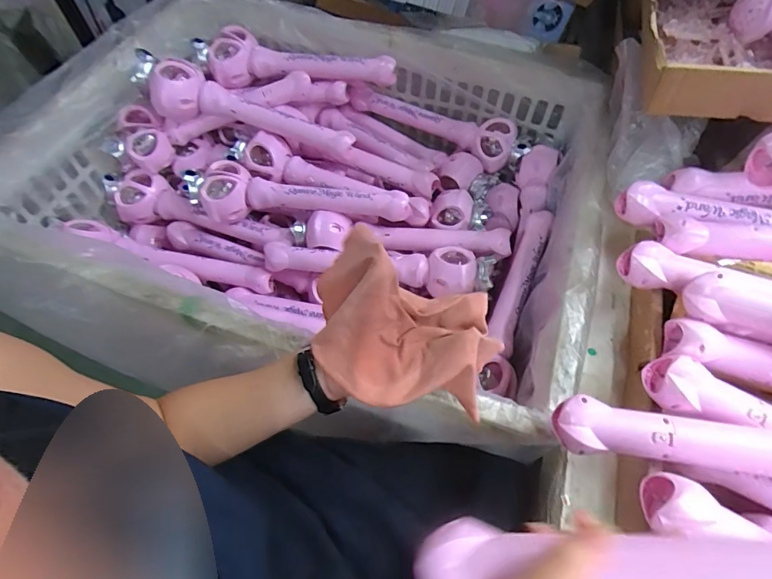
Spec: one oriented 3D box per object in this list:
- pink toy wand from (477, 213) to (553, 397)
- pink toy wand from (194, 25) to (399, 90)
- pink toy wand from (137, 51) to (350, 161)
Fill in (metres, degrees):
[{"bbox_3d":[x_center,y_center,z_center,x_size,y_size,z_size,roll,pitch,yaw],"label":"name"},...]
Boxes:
[{"bbox_3d":[0.189,0.007,0.645,0.060,0.042,0.313,17,60,9],"label":"pink toy wand"},{"bbox_3d":[-0.159,-0.399,0.753,0.348,0.073,0.064,4,59,1],"label":"pink toy wand"},{"bbox_3d":[-0.228,-0.289,0.715,0.348,0.072,0.081,16,58,-14],"label":"pink toy wand"}]

